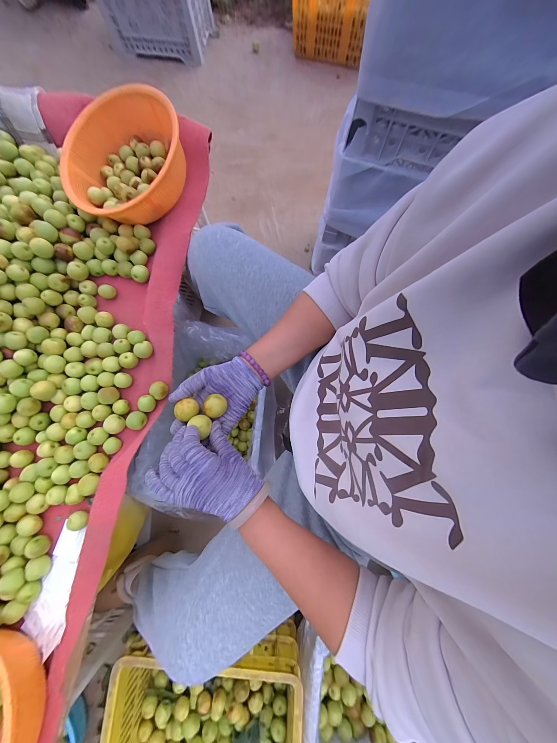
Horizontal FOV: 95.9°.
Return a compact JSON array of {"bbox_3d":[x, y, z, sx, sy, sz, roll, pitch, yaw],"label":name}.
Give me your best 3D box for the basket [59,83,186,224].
[{"bbox_3d":[-0.309,-0.433,0.514,0.245,0.093,0.226,0,90,16],"label":"basket"}]

